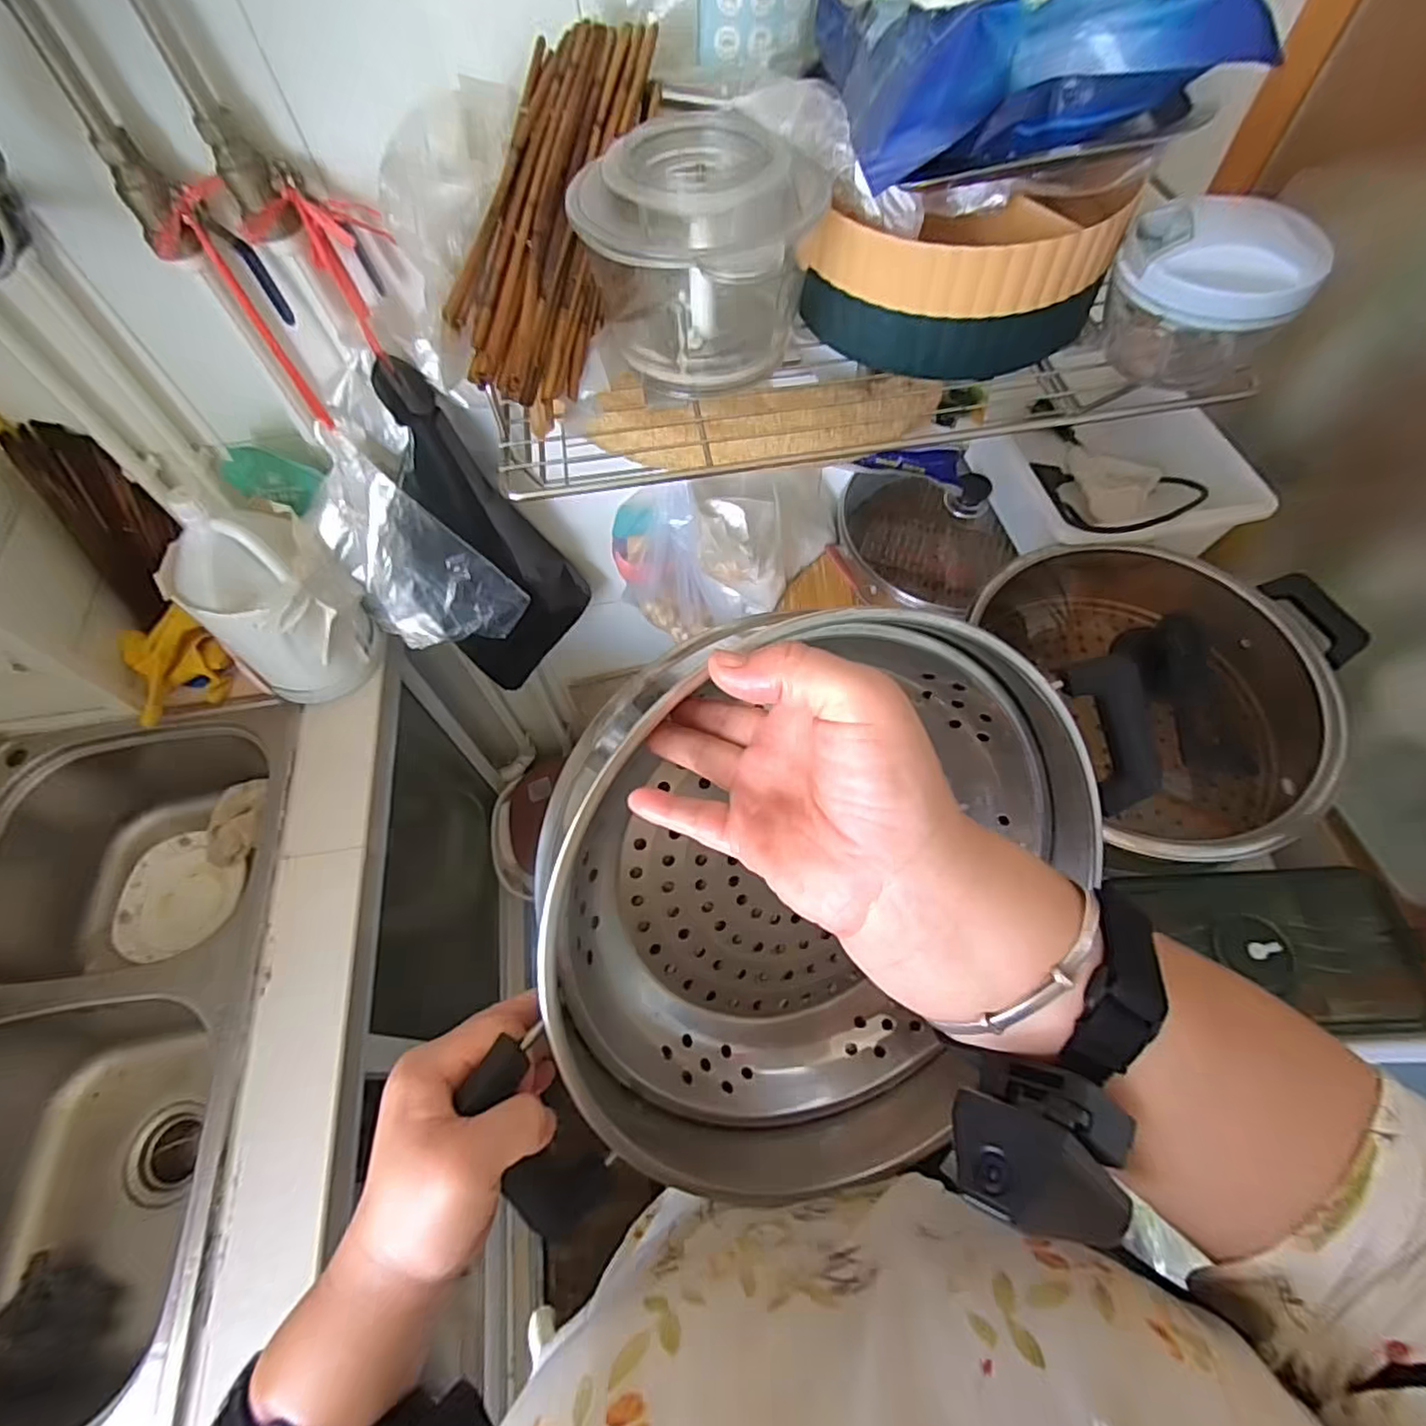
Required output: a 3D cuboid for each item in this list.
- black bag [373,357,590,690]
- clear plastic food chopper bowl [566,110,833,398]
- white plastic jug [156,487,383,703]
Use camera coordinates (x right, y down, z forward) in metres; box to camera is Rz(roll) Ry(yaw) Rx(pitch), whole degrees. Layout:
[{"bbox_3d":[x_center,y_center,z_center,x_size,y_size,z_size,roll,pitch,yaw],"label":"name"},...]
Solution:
[{"bbox_3d":[-0.280,-0.215,0.834,0.196,0.405,0.102,-34,65,-15],"label":"black bag"},{"bbox_3d":[-0.008,-0.309,0.461,0.153,0.124,0.129,15,63,11],"label":"clear plastic food chopper bowl"},{"bbox_3d":[-0.512,-0.127,0.778,0.122,0.234,0.137,13,63,10],"label":"white plastic jug"}]

